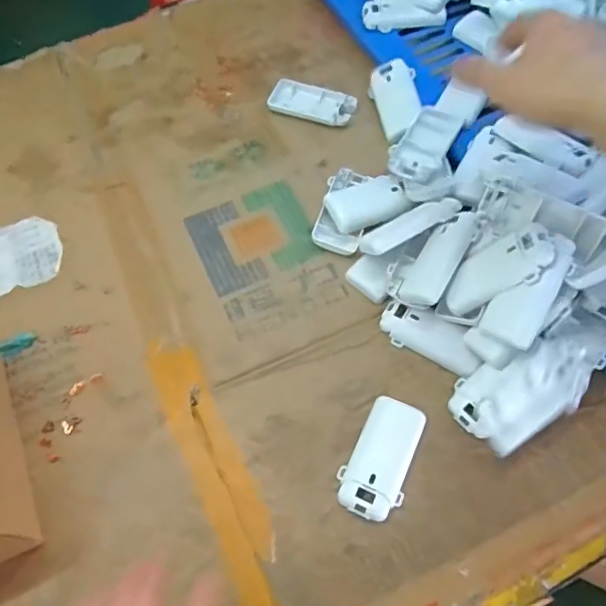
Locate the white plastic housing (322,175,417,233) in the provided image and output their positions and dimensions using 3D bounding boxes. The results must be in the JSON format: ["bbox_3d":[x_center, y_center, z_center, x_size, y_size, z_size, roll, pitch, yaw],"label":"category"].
[{"bbox_3d":[0.061,-0.096,0.541,0.072,0.010,0.050,-24,64,-10],"label":"white plastic housing"}]

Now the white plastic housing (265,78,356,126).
[{"bbox_3d":[0.012,-0.228,0.636,0.096,0.008,0.051,17,65,11],"label":"white plastic housing"}]

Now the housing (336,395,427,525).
[{"bbox_3d":[0.063,0.123,0.448,0.048,0.010,0.094,19,65,11],"label":"housing"}]

